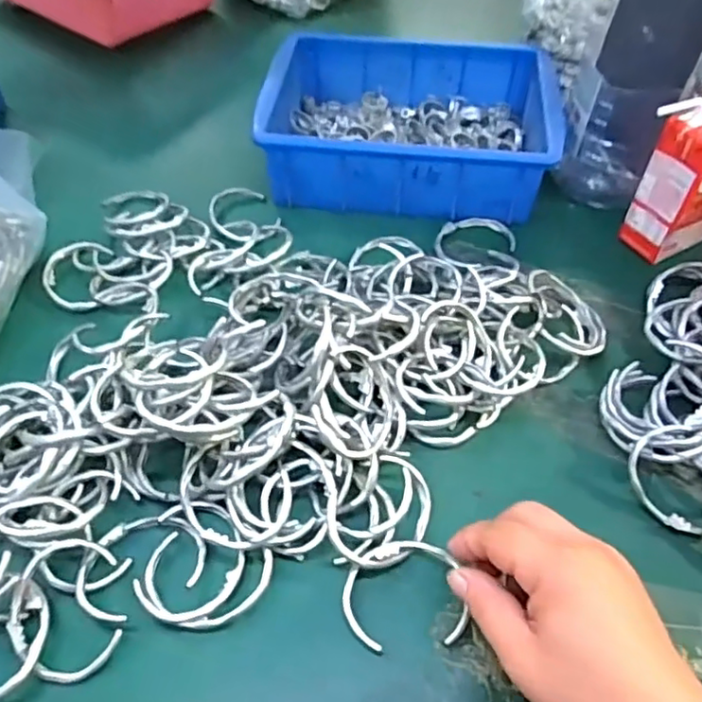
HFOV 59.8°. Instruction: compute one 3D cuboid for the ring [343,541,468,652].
[{"bbox_3d":[0.028,0.129,0.327,0.063,0.006,0.053,-4,60,-3],"label":"ring"}]

